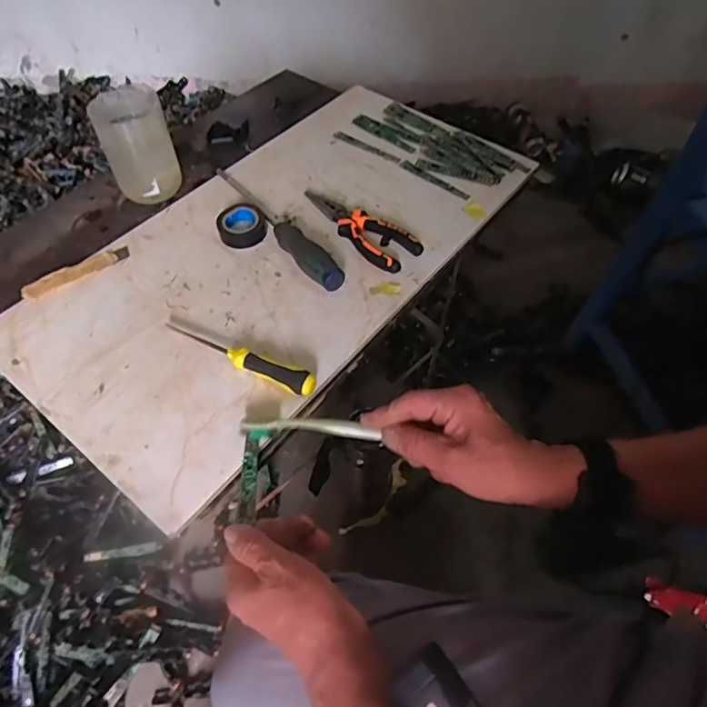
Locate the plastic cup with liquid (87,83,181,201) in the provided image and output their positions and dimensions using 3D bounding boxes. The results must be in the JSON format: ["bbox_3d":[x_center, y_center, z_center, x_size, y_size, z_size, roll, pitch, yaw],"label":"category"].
[{"bbox_3d":[-0.246,-0.237,0.597,0.075,0.101,0.070,-22,57,-15],"label":"plastic cup with liquid"}]

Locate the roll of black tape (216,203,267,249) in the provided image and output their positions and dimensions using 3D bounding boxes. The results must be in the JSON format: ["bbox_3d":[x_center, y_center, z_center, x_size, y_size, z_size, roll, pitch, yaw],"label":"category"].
[{"bbox_3d":[-0.123,-0.143,0.580,0.051,0.024,0.051,0,54,0],"label":"roll of black tape"}]

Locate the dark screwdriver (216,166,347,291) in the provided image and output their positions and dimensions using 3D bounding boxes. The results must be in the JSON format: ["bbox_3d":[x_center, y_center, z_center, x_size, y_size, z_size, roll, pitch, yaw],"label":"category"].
[{"bbox_3d":[-0.087,-0.146,0.578,0.026,0.025,0.240,-31,60,-20],"label":"dark screwdriver"}]

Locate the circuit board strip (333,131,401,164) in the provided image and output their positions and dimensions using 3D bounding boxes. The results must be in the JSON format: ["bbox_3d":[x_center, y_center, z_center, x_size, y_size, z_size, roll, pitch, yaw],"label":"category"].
[{"bbox_3d":[0.018,-0.267,0.674,0.100,0.006,0.013,28,59,19],"label":"circuit board strip"}]

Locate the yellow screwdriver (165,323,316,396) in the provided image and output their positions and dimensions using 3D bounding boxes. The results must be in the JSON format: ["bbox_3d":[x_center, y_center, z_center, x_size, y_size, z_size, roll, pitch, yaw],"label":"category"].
[{"bbox_3d":[-0.108,0.003,0.478,0.158,0.016,0.021,20,57,14],"label":"yellow screwdriver"}]

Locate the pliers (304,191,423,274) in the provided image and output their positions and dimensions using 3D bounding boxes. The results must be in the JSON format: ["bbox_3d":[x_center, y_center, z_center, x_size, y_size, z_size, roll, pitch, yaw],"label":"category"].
[{"bbox_3d":[0.006,-0.144,0.582,0.054,0.019,0.153,-38,63,-24],"label":"pliers"}]

